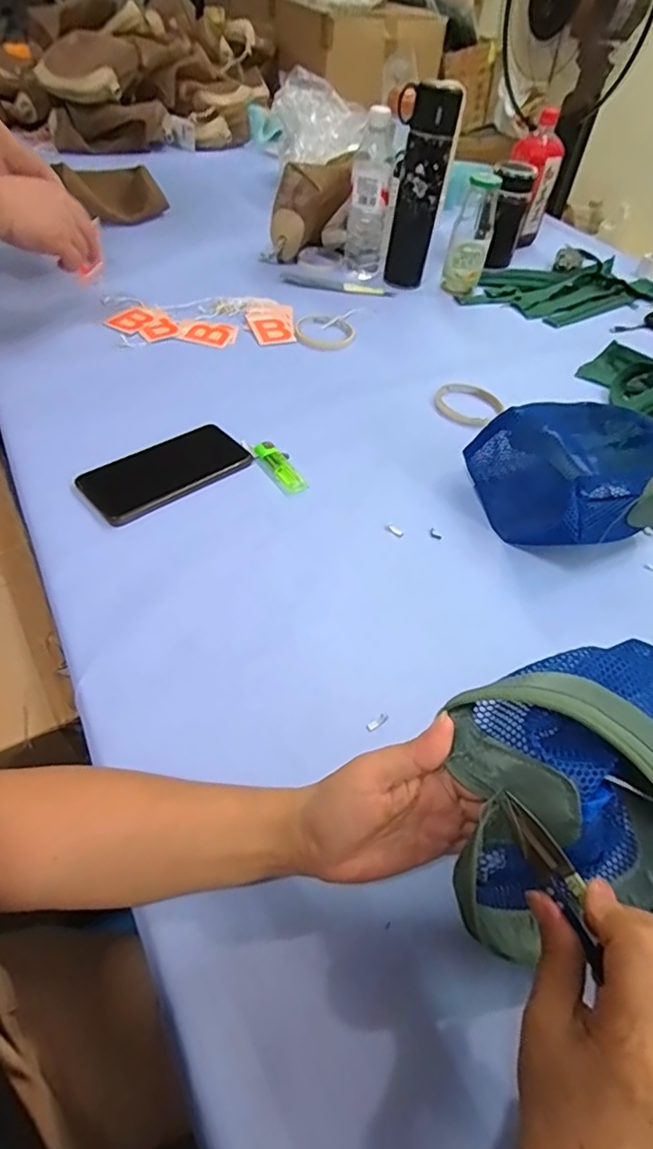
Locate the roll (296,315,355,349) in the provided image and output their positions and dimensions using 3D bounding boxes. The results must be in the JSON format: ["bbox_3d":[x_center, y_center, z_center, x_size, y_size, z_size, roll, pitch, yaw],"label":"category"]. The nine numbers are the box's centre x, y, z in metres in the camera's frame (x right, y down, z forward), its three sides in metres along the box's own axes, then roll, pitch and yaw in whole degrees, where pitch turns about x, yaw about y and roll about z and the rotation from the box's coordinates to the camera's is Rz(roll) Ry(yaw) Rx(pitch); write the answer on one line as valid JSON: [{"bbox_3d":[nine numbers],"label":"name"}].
[{"bbox_3d":[-0.002,-0.364,0.817,0.086,0.011,0.096,3,50,-3],"label":"roll"}]

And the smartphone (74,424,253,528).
[{"bbox_3d":[-0.165,-0.111,0.578,0.172,0.006,0.085,-34,61,-29],"label":"smartphone"}]

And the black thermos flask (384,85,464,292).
[{"bbox_3d":[0.145,-0.609,0.882,0.082,0.261,0.055,11,50,3],"label":"black thermos flask"}]

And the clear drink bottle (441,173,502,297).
[{"bbox_3d":[0.243,-0.570,0.930,0.064,0.162,0.078,14,50,6],"label":"clear drink bottle"}]

